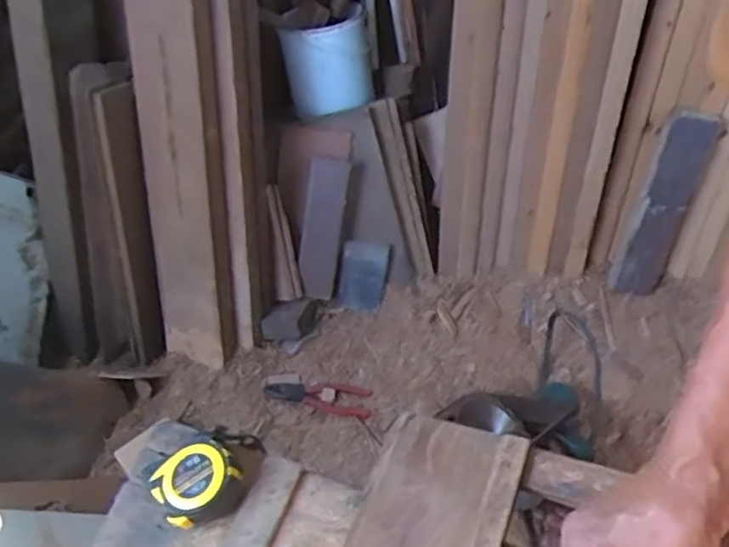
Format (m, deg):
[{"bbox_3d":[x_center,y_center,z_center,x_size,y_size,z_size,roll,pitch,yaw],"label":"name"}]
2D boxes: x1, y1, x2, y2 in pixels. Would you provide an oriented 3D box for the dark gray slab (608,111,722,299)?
[{"bbox_3d":[0.533,-0.108,1.209,0.098,0.377,0.034,10,33,4],"label":"dark gray slab"}]

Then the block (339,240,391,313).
[{"bbox_3d":[0.000,0.006,1.320,0.093,0.014,0.134,7,98,-13],"label":"block"}]

